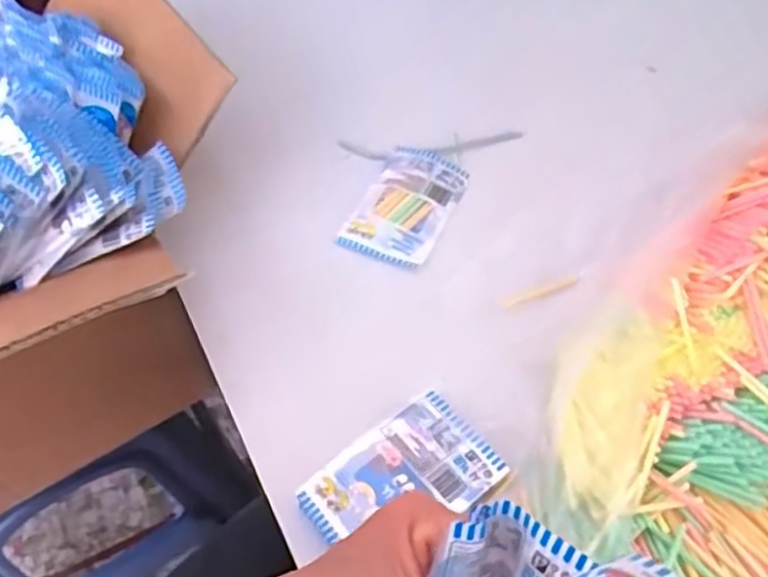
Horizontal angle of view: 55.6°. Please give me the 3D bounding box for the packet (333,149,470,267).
[{"bbox_3d":[0.017,-0.062,0.542,0.062,0.016,0.100,24,59,16],"label":"packet"}]

